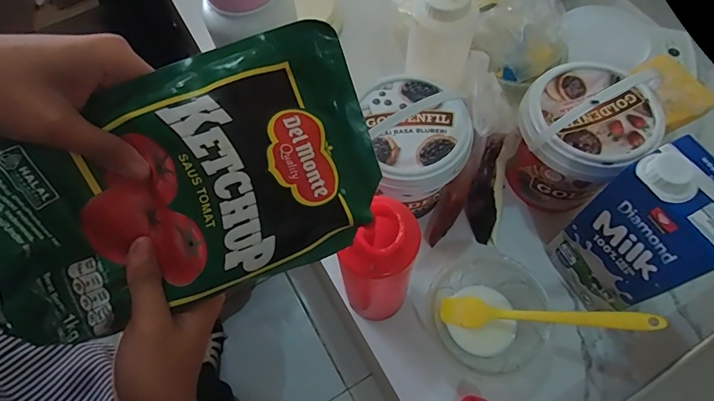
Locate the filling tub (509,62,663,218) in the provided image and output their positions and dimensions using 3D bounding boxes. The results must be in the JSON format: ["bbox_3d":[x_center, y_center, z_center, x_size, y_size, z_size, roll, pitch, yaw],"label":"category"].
[{"bbox_3d":[0.225,-0.071,0.456,0.109,0.165,0.112,-1,65,2],"label":"filling tub"}]

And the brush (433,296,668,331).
[{"bbox_3d":[0.178,0.112,0.420,0.193,0.013,0.030,-4,63,29],"label":"brush"}]

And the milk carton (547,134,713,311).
[{"bbox_3d":[0.256,0.035,0.394,0.065,0.193,0.105,-24,67,-8],"label":"milk carton"}]

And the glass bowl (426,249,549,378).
[{"bbox_3d":[0.134,0.116,0.448,0.109,0.042,0.112,-1,65,2],"label":"glass bowl"}]

